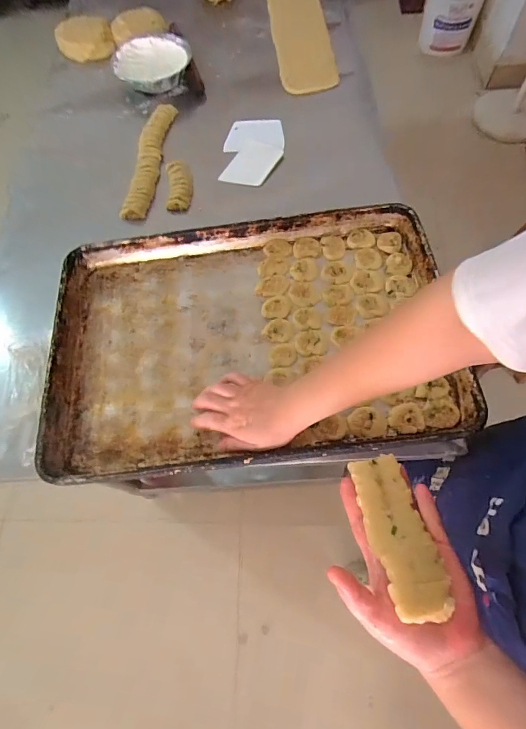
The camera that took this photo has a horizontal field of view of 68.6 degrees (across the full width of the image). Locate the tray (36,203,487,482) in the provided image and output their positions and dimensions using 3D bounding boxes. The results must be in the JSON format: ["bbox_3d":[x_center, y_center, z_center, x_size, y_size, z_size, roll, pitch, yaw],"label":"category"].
[{"bbox_3d":[-0.021,-0.046,0.583,0.573,0.048,0.389,-6,66,0],"label":"tray"}]

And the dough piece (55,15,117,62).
[{"bbox_3d":[-0.396,-0.728,0.856,0.122,0.054,0.094,-20,67,-6],"label":"dough piece"}]

